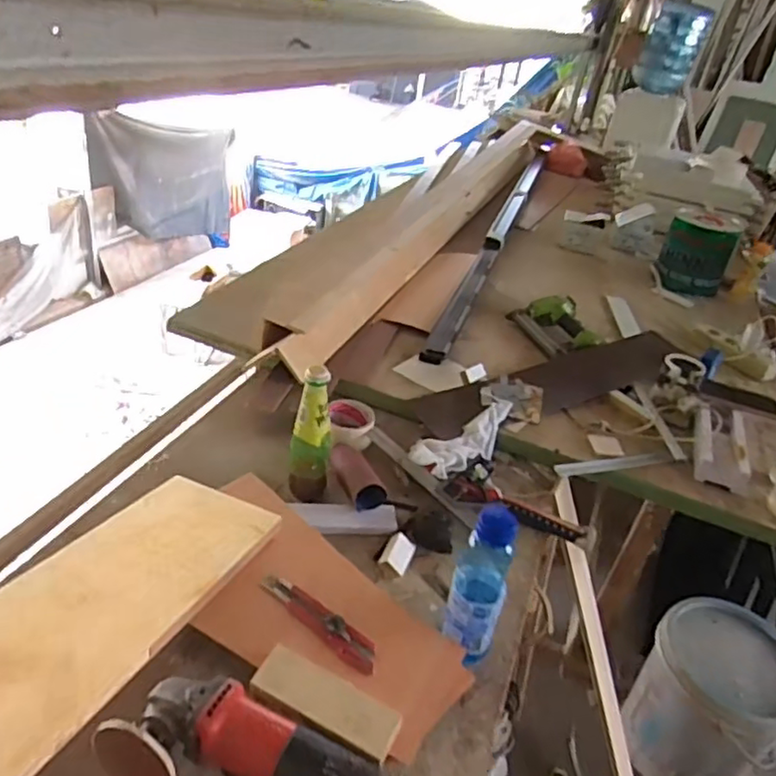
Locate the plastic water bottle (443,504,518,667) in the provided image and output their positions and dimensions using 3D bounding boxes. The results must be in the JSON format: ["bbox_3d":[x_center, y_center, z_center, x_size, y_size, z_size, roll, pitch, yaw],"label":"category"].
[{"bbox_3d":[0.101,0.225,0.704,0.062,0.195,0.053,16,33,10],"label":"plastic water bottle"}]

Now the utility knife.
[{"bbox_3d":[-0.078,0.262,0.719,0.160,0.022,0.030,28,37,26],"label":"utility knife"}]

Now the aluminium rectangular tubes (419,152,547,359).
[{"bbox_3d":[0.334,-0.484,1.869,0.056,0.026,1.609,15,36,12],"label":"aluminium rectangular tubes"}]

